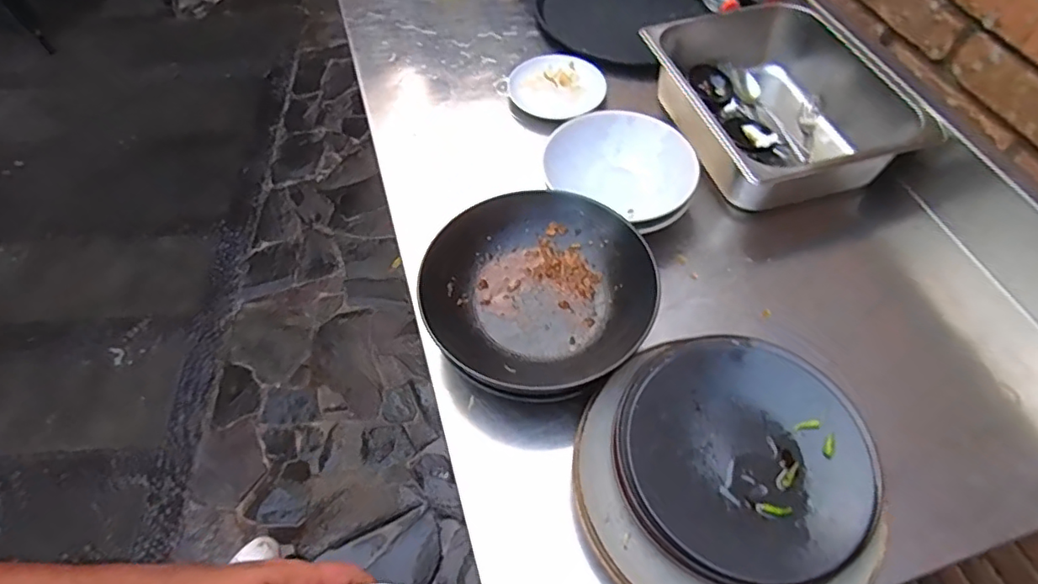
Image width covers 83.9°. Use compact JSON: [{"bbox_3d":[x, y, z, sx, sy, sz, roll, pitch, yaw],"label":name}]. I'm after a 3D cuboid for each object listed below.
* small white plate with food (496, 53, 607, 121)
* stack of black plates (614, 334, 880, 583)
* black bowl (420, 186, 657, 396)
[{"bbox_3d":[0.057,-0.314,0.882,0.142,0.028,0.125,33,62,19],"label":"small white plate with food"},{"bbox_3d":[0.199,0.141,0.518,0.210,0.032,0.213,34,62,19],"label":"stack of black plates"},{"bbox_3d":[0.021,-0.006,0.613,0.231,0.048,0.226,0,57,-1],"label":"black bowl"}]

